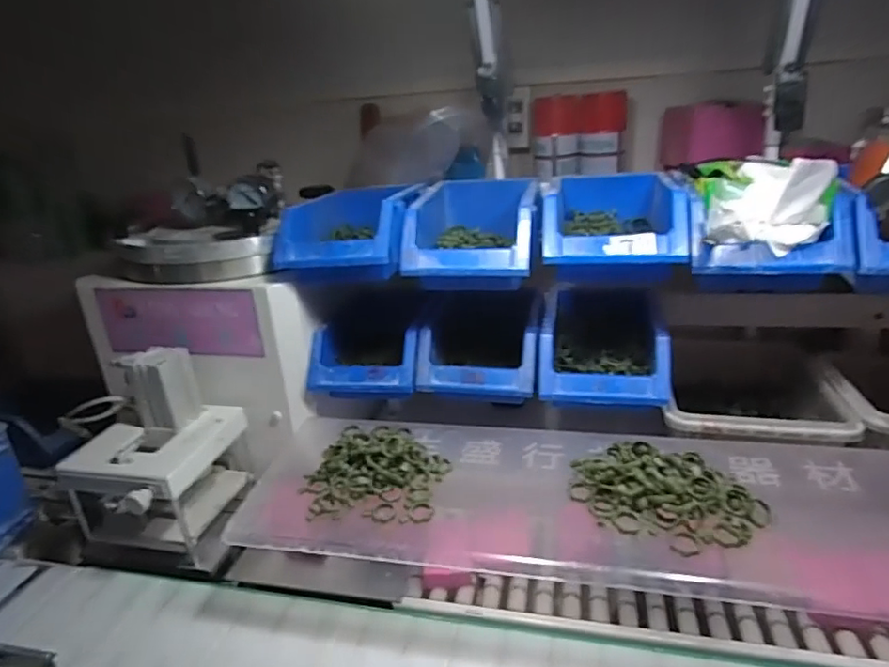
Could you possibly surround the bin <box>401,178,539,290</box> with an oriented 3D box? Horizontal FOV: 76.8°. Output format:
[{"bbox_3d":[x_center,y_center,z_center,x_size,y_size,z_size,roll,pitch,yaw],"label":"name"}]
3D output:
[{"bbox_3d":[0.033,-0.111,0.592,0.123,0.077,0.177,1,22,10],"label":"bin"}]

